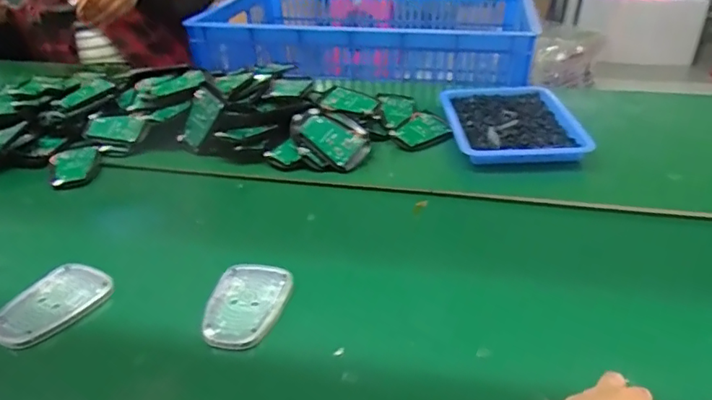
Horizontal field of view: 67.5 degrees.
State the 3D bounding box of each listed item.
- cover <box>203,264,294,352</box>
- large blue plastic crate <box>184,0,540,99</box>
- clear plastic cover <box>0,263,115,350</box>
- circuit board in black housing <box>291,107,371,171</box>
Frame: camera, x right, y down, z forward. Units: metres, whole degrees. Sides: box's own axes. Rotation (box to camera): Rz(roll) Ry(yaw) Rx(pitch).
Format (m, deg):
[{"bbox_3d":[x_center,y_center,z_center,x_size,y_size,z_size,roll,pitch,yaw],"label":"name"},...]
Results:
[{"bbox_3d":[-0.103,0.097,0.497,0.067,0.011,0.109,7,33,13],"label":"cover"},{"bbox_3d":[0.031,-0.415,1.261,0.685,0.117,0.598,6,32,11],"label":"large blue plastic crate"},{"bbox_3d":[-0.284,0.098,0.501,0.073,0.015,0.106,10,33,17],"label":"clear plastic cover"},{"bbox_3d":[-0.036,-0.086,0.722,0.109,0.021,0.079,29,64,4],"label":"circuit board in black housing"}]

